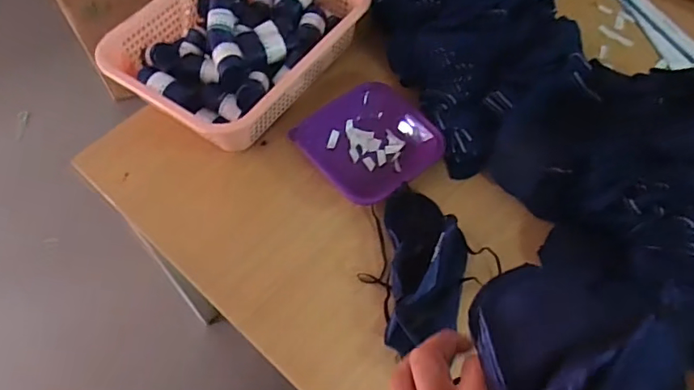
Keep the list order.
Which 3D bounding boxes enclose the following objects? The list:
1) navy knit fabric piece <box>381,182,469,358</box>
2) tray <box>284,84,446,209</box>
[{"bbox_3d":[0.103,0.082,0.689,0.100,0.051,0.214,0,58,1],"label":"navy knit fabric piece"},{"bbox_3d":[0.038,-0.079,0.804,0.177,0.038,0.179,-37,64,-20],"label":"tray"}]

